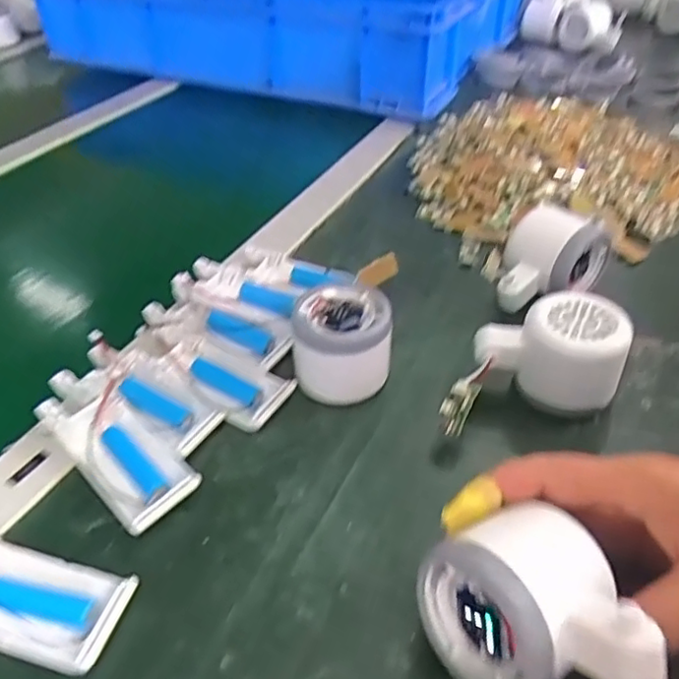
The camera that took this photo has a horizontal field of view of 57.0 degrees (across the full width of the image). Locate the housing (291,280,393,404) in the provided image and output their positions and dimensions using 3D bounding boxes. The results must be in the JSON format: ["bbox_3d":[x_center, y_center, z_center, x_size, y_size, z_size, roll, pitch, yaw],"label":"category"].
[{"bbox_3d":[0.002,0.002,0.384,0.058,0.053,0.054,6,40,8],"label":"housing"}]

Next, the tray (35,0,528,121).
[{"bbox_3d":[-0.063,-0.489,0.892,0.559,0.125,0.437,18,43,21],"label":"tray"}]

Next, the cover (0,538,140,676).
[{"bbox_3d":[-0.148,0.114,0.281,0.102,0.013,0.044,10,41,13],"label":"cover"}]

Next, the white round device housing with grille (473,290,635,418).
[{"bbox_3d":[0.125,0.008,0.374,0.084,0.056,0.056,12,41,15],"label":"white round device housing with grille"}]

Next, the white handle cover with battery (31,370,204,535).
[{"bbox_3d":[-0.129,0.054,0.348,0.041,0.017,0.124,-33,49,-33],"label":"white handle cover with battery"}]

